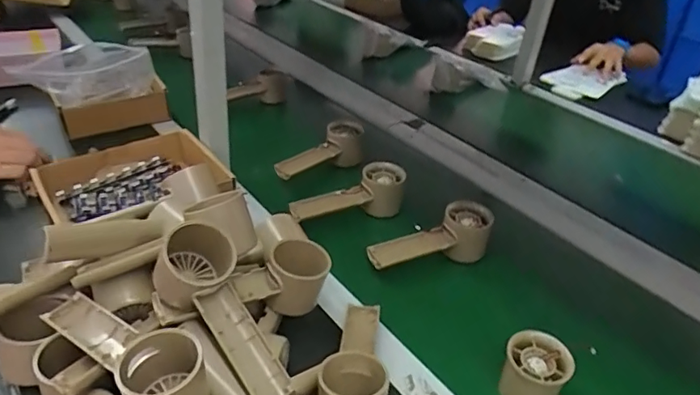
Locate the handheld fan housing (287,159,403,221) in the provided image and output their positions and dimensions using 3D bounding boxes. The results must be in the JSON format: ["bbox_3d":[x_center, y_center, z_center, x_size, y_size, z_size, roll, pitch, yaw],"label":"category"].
[{"bbox_3d":[0.000,0.006,0.688,0.158,0.059,0.053,-20,41,-29],"label":"handheld fan housing"}]

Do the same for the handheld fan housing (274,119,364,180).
[{"bbox_3d":[-0.039,-0.067,0.777,0.160,0.050,0.056,-27,45,-36],"label":"handheld fan housing"}]

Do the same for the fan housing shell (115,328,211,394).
[{"bbox_3d":[-0.133,0.136,0.376,0.058,0.056,0.053,-12,38,-20],"label":"fan housing shell"}]

